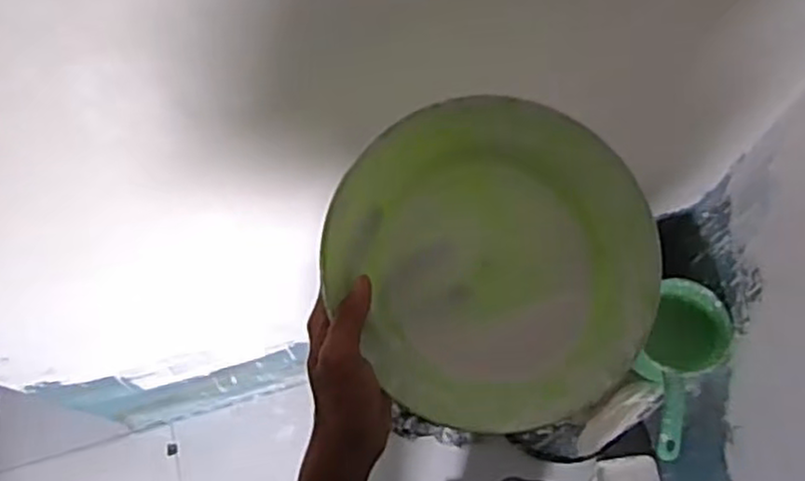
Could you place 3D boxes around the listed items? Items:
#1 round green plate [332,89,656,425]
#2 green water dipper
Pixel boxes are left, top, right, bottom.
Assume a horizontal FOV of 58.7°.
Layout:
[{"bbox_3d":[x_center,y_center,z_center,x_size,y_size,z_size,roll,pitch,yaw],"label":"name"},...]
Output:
[{"bbox_3d":[0.061,0.014,0.475,0.214,0.042,0.214,0,89,3],"label":"round green plate"},{"bbox_3d":[0.422,0.204,1.075,0.113,0.126,0.263,15,71,6],"label":"green water dipper"}]

